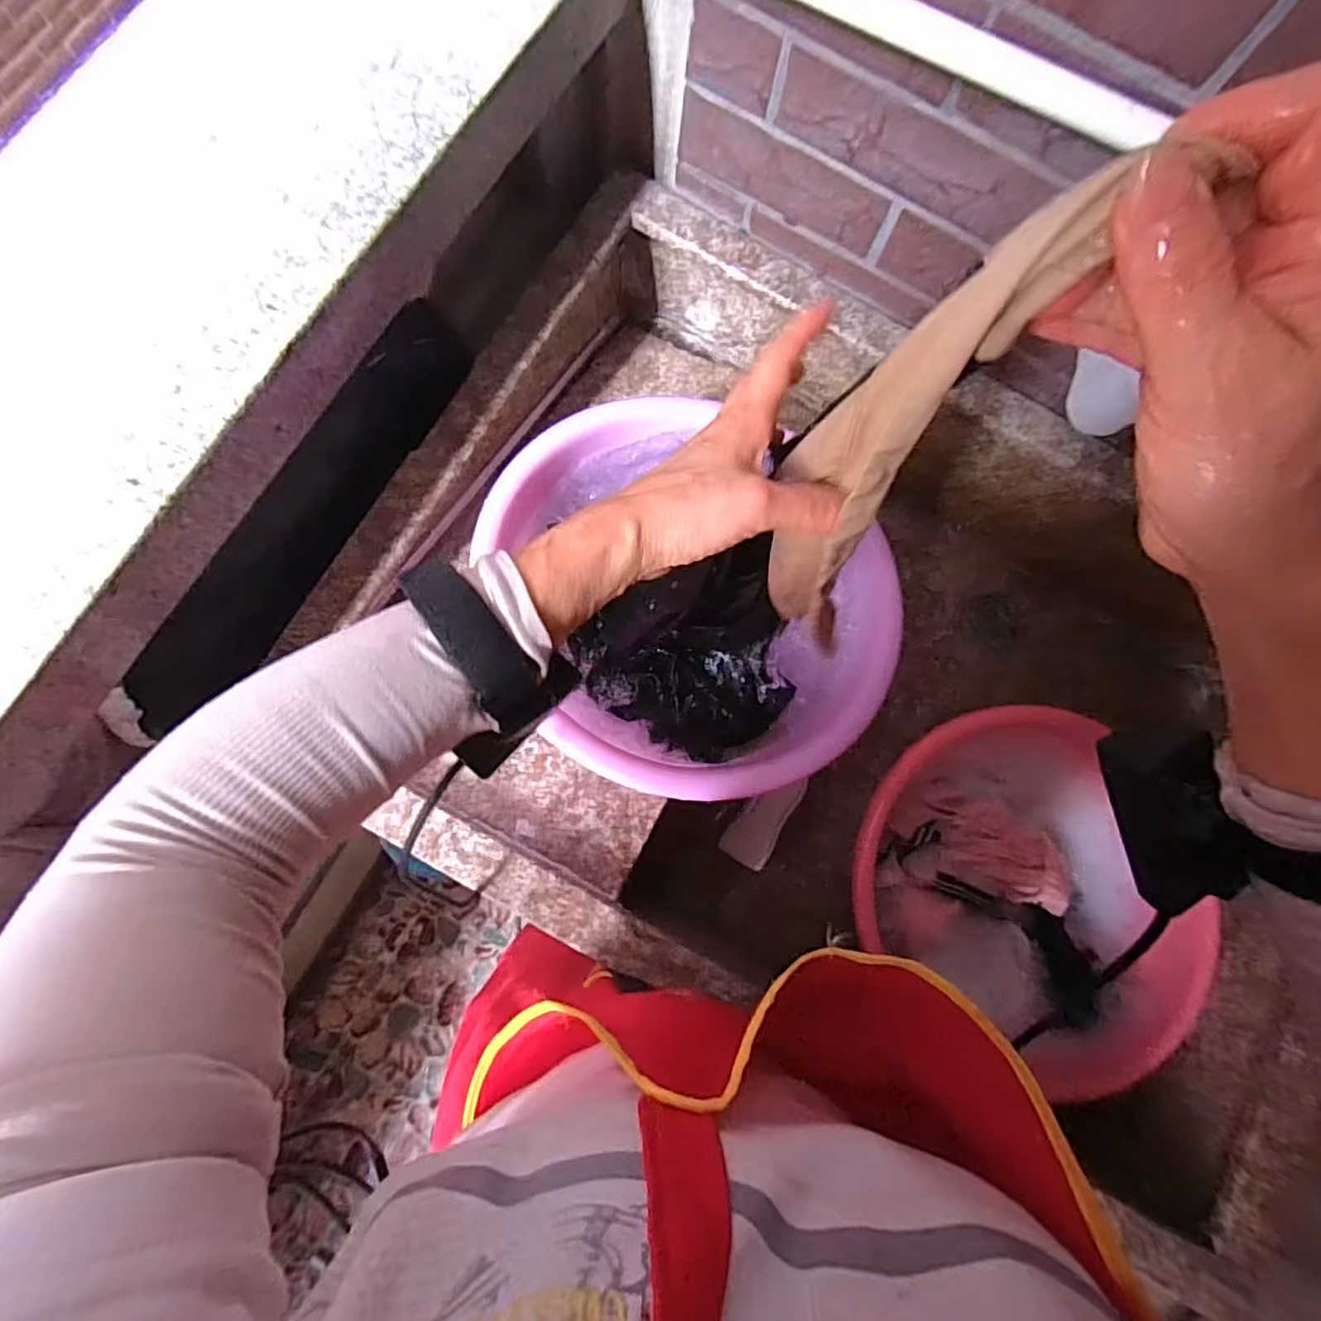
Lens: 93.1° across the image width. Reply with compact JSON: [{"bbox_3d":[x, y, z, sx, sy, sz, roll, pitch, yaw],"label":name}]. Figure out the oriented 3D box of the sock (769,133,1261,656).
[{"bbox_3d":[0.084,-0.079,0.248,0.052,0.219,0.045,19,66,-2],"label":"sock"}]

